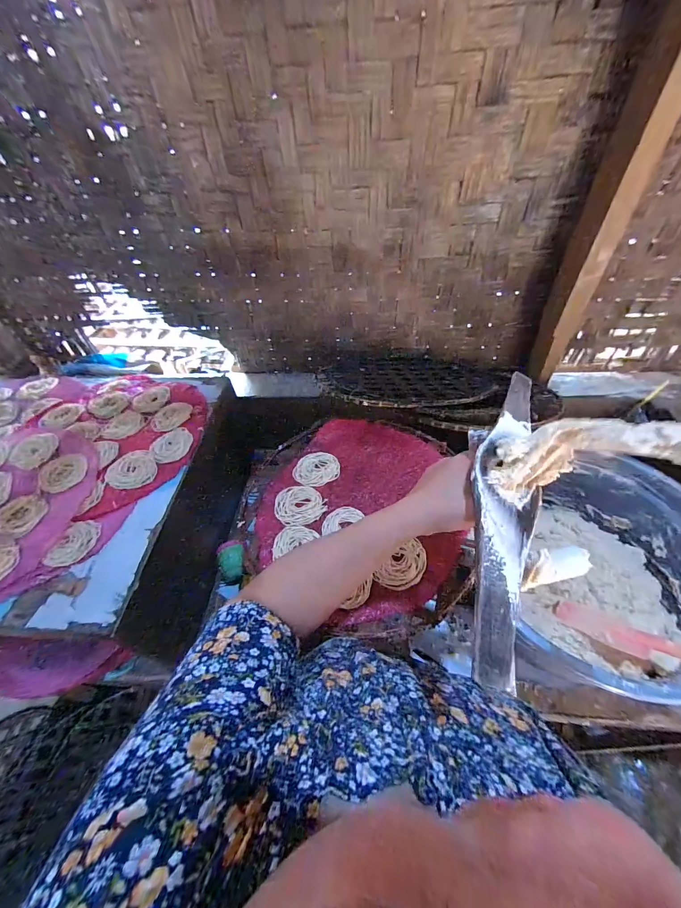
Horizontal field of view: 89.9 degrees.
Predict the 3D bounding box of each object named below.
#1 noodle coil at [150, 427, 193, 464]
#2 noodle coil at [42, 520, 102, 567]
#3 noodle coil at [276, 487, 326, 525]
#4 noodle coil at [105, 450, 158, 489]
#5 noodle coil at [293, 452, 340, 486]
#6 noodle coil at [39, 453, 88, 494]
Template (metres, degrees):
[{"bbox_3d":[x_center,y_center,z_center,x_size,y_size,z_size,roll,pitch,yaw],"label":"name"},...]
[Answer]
[{"bbox_3d":[-0.308,-0.018,0.625,0.072,0.016,0.074,-3,49,3],"label":"noodle coil"},{"bbox_3d":[-0.386,0.129,0.495,0.049,0.008,0.075,9,50,14],"label":"noodle coil"},{"bbox_3d":[-0.069,0.083,0.559,0.076,0.007,0.077,-3,49,3],"label":"noodle coil"},{"bbox_3d":[-0.358,0.027,0.584,0.075,0.013,0.081,-3,49,3],"label":"noodle coil"},{"bbox_3d":[-0.043,0.026,0.608,0.079,0.010,0.072,-3,49,3],"label":"noodle coil"},{"bbox_3d":[-0.472,0.031,0.580,0.070,0.010,0.075,-3,49,3],"label":"noodle coil"}]

